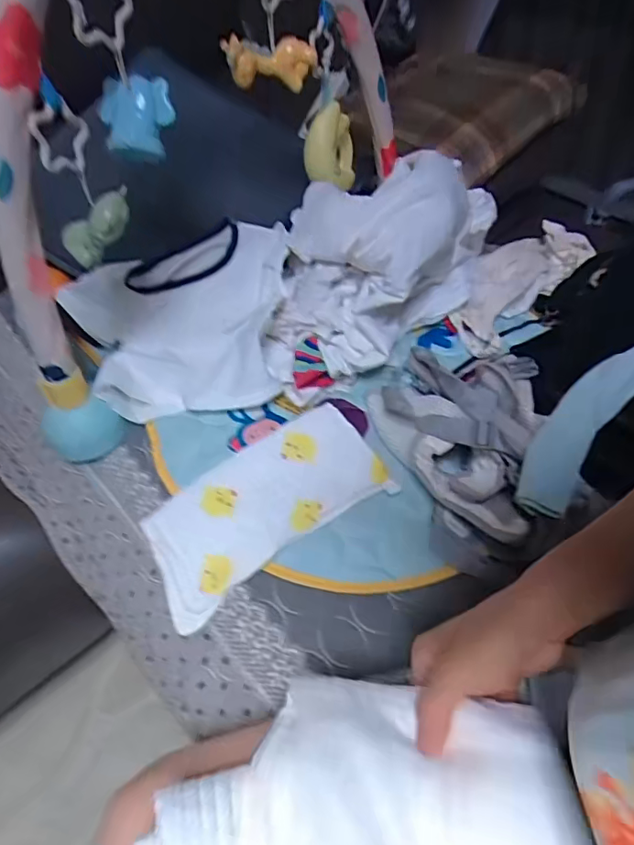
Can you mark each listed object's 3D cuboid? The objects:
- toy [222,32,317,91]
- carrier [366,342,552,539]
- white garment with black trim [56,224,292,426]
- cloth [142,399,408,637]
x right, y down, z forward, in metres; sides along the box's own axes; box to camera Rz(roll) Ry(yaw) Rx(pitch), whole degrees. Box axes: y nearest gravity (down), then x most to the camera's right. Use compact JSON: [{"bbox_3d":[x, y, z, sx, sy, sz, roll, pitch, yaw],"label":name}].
[{"bbox_3d":[-0.046,-0.395,0.585,0.101,0.049,0.040,-13,49,-9],"label":"toy"},{"bbox_3d":[0.152,0.004,0.599,0.172,0.077,0.256,2,48,5],"label":"carrier"},{"bbox_3d":[-0.180,-0.132,0.689,0.275,0.129,0.234,-3,48,0],"label":"white garment with black trim"},{"bbox_3d":[-0.058,0.083,0.574,0.258,0.018,0.134,-32,62,-16],"label":"cloth"}]

